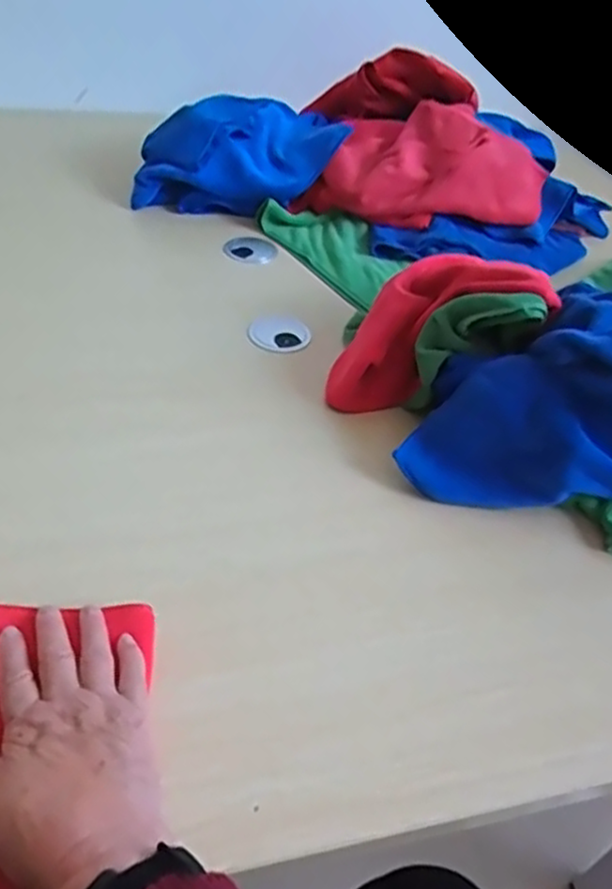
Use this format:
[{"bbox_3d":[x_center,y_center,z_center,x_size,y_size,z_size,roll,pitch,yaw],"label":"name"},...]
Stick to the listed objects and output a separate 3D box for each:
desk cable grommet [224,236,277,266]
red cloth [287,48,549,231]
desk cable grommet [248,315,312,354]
[{"bbox_3d":[-0.069,-0.256,0.904,0.065,0.011,0.061,5,42,-4],"label":"desk cable grommet"},{"bbox_3d":[0.169,-0.435,1.014,0.344,0.161,0.306,10,42,2],"label":"red cloth"},{"bbox_3d":[-0.028,-0.123,0.761,0.065,0.004,0.069,5,41,-1],"label":"desk cable grommet"}]

